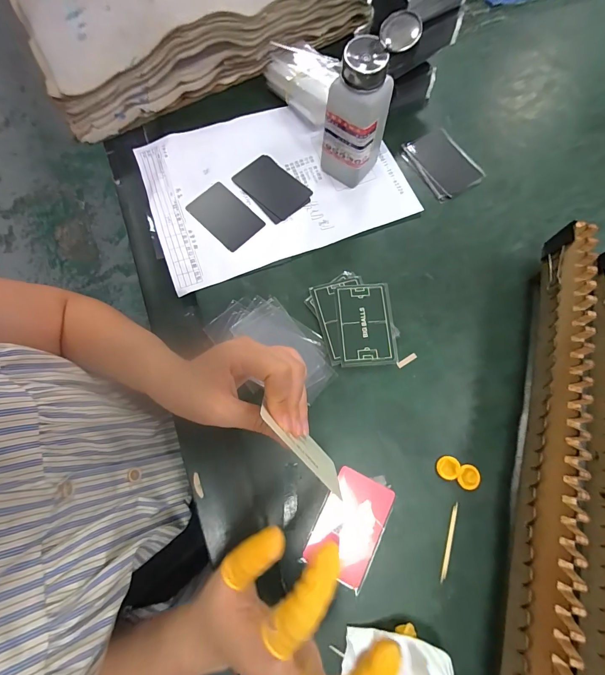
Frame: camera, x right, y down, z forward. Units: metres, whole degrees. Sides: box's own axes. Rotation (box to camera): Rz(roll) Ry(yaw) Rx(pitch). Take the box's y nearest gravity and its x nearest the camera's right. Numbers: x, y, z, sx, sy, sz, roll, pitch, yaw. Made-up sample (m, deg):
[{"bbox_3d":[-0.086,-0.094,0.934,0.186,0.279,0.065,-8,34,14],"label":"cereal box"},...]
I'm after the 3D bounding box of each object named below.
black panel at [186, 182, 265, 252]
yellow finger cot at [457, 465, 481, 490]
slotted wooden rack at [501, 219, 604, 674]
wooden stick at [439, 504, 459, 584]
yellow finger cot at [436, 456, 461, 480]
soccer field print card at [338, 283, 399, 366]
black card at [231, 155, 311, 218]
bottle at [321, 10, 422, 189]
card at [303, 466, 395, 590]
[{"bbox_3d":[-0.091,-0.143,0.391,0.054,0.004,0.084,-43,78,-11],"label":"black panel"},{"bbox_3d":[0.154,0.130,0.305,0.021,0.006,0.021,0,74,0],"label":"yellow finger cot"},{"bbox_3d":[0.197,0.170,0.253,0.064,0.082,0.552,16,75,5],"label":"slotted wooden rack"},{"bbox_3d":[0.130,0.181,0.291,0.005,0.004,0.064,18,75,5],"label":"wooden stick"},{"bbox_3d":[0.135,0.121,0.307,0.020,0.006,0.021,0,74,0],"label":"yellow finger cot"},{"bbox_3d":[0.066,-0.013,0.346,0.057,0.006,0.087,-4,73,2],"label":"soccer field print card"},{"bbox_3d":[-0.036,-0.184,0.400,0.088,0.004,0.053,41,78,11],"label":"black card"},{"bbox_3d":[0.061,-0.233,0.343,0.056,0.138,0.072,44,79,11],"label":"bottle"},{"bbox_3d":[0.043,0.166,0.294,0.054,0.004,0.082,27,69,6],"label":"card"}]

